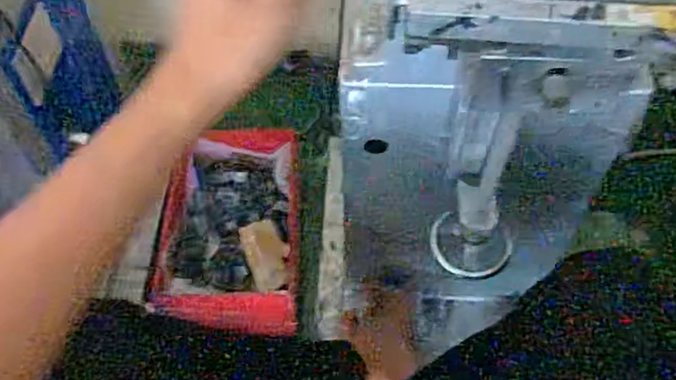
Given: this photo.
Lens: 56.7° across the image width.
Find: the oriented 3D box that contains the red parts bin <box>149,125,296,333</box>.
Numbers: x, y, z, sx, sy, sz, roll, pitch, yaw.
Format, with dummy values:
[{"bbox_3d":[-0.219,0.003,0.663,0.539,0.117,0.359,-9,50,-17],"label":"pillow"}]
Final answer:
[{"bbox_3d":[-0.199,0.062,1.164,0.253,0.089,0.425,-1,56,0],"label":"red parts bin"}]

